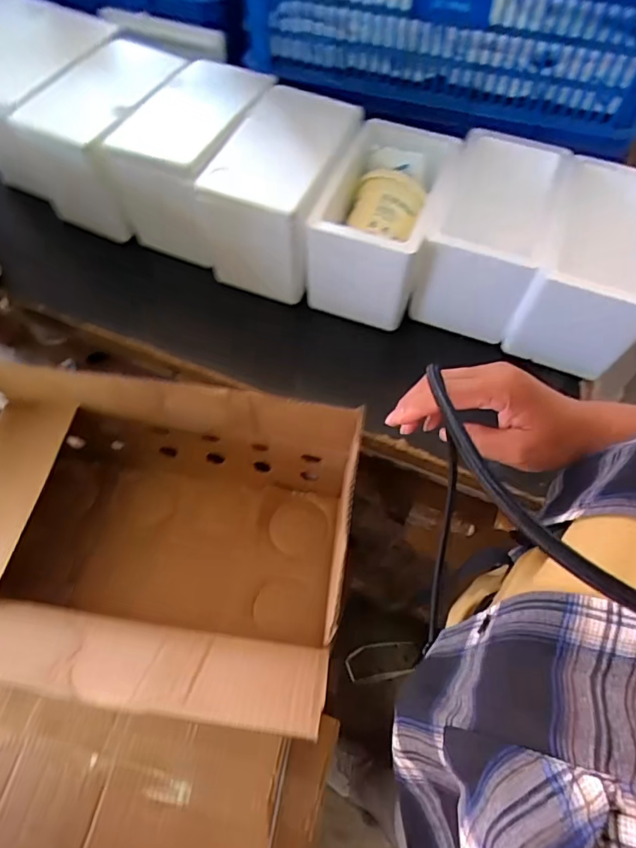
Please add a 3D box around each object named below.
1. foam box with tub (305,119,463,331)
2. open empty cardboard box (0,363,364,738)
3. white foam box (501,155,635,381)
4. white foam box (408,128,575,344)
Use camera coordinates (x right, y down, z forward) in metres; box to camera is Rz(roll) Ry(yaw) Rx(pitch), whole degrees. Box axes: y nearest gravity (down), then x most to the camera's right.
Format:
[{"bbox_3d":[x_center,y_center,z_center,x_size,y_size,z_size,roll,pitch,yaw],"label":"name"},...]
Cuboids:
[{"bbox_3d":[0.083,-0.292,0.745,0.162,0.164,0.248,18,62,9],"label":"foam box with tub"},{"bbox_3d":[-0.209,0.149,0.637,0.459,0.291,0.341,9,61,4],"label":"open empty cardboard box"},{"bbox_3d":[0.373,-0.212,0.694,0.145,0.143,0.257,21,62,11],"label":"white foam box"},{"bbox_3d":[0.242,-0.265,0.724,0.150,0.145,0.258,18,62,9],"label":"white foam box"}]

